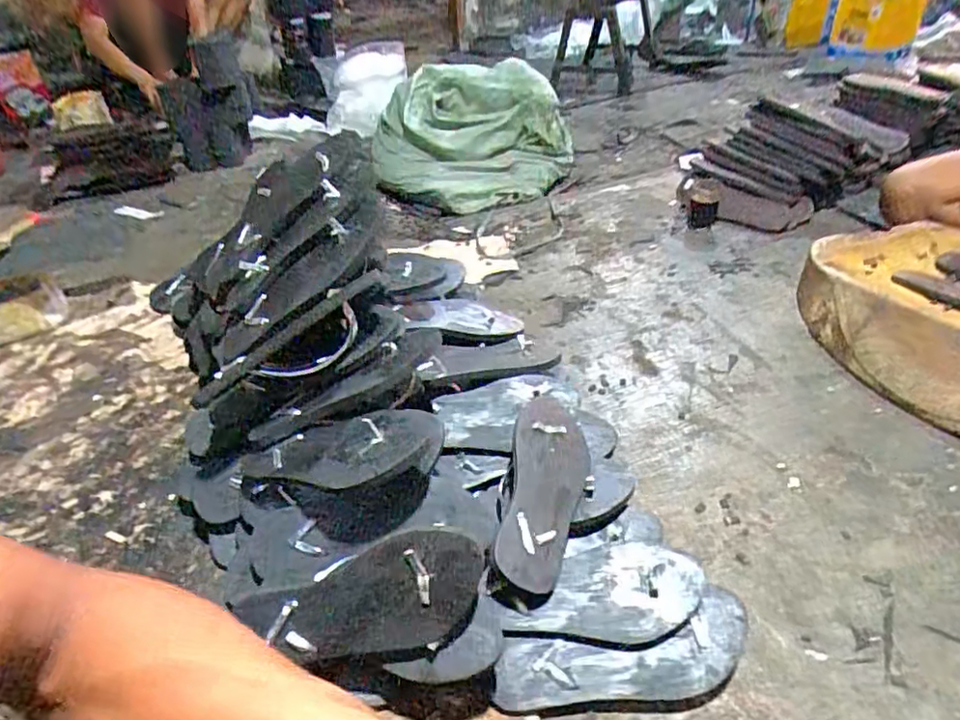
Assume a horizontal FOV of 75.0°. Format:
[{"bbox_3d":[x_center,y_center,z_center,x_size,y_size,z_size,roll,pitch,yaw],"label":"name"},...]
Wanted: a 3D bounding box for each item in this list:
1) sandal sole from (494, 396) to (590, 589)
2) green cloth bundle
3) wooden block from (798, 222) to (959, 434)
[{"bbox_3d":[0.072,0.133,0.676,0.086,0.020,0.238,20,48,-7],"label":"sandal sole"},{"bbox_3d":[-0.053,-0.614,1.681,0.540,0.277,0.401,9,37,17],"label":"green cloth bundle"},{"bbox_3d":[0.733,-0.069,0.964,0.375,0.125,0.446,-16,37,-17],"label":"wooden block"}]

